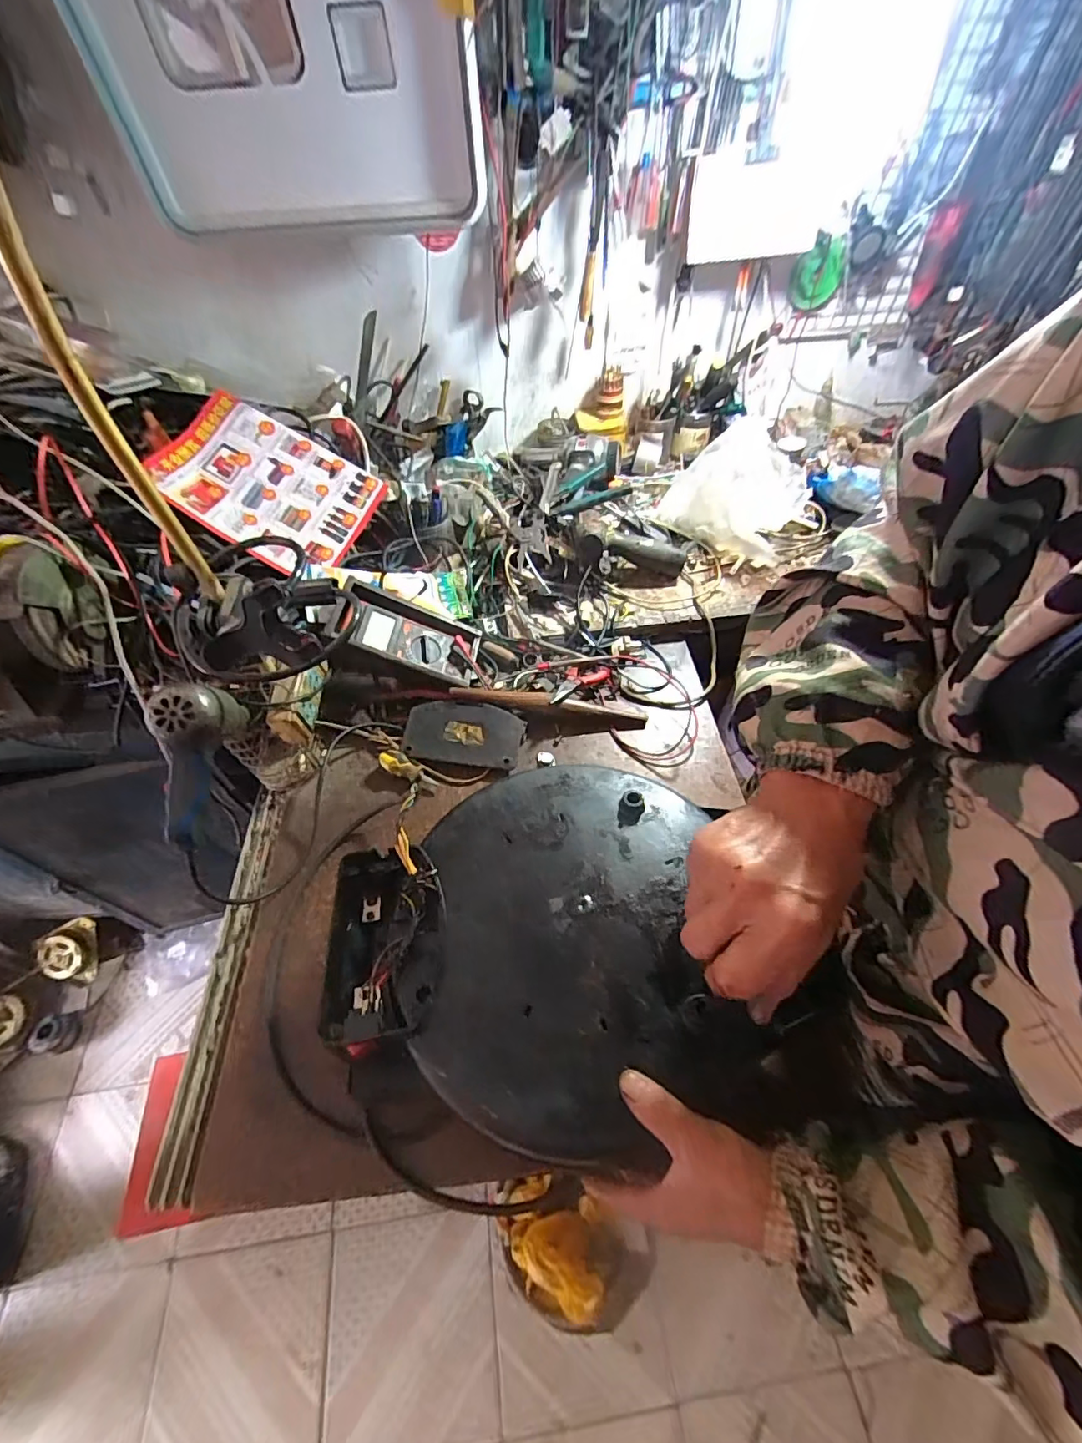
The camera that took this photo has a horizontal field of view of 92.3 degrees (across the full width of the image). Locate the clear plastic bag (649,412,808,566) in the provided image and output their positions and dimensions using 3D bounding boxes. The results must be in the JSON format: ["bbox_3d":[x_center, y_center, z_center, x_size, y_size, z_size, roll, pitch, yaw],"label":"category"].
[{"bbox_3d":[0.343,-0.417,0.927,0.239,0.149,0.176,24,58,17],"label":"clear plastic bag"}]

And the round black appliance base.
[{"bbox_3d":[0.025,0.172,0.457,0.266,0.044,0.319,1,54,1],"label":"round black appliance base"}]

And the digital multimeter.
[{"bbox_3d":[-0.187,-0.130,0.737,0.198,0.034,0.109,21,61,-22],"label":"digital multimeter"}]

